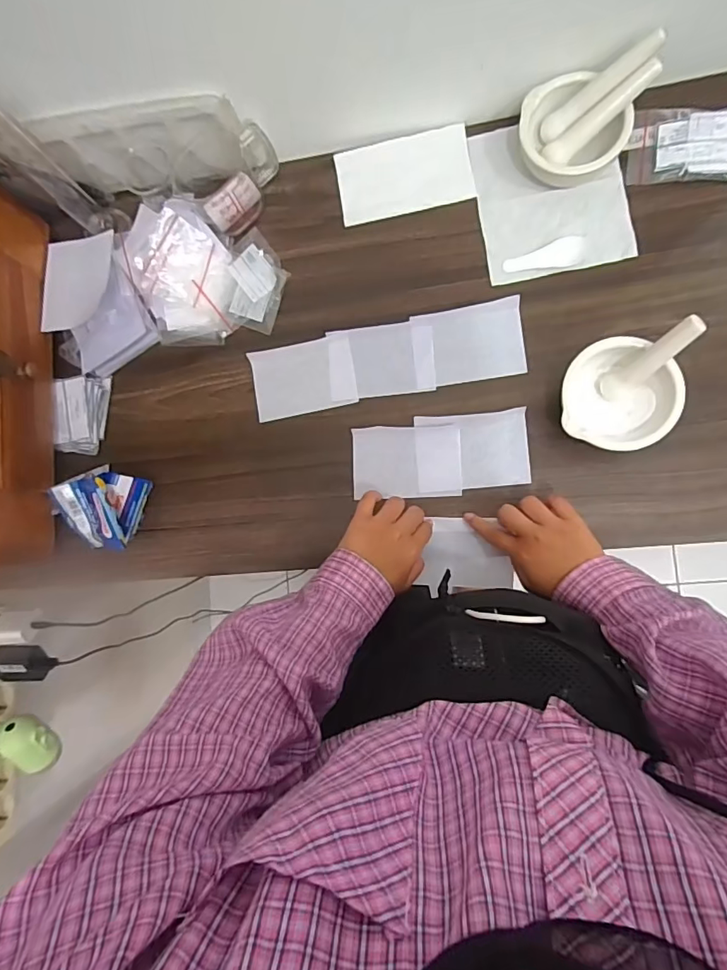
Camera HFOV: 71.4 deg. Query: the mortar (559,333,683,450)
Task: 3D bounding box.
[{"bbox_3d":[0.232,-0.081,0.467,0.095,0.051,0.094,-1,86,9],"label":"mortar"}]

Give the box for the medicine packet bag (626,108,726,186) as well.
[{"bbox_3d":[0.313,-0.329,0.488,0.100,0.017,0.068,3,87,9],"label":"medicine packet bag"}]

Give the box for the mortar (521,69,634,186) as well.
[{"bbox_3d":[0.201,-0.338,0.488,0.096,0.049,0.082,2,87,9],"label":"mortar"}]

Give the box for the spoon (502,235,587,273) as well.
[{"bbox_3d":[0.181,-0.229,0.505,0.076,0.004,0.030,-5,85,8],"label":"spoon"}]

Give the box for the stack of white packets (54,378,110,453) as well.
[{"bbox_3d":[-0.317,-0.078,0.567,0.055,0.016,0.085,3,87,9],"label":"stack of white packets"}]

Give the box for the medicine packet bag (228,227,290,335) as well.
[{"bbox_3d":[-0.119,-0.220,0.546,0.066,0.021,0.093,19,89,9],"label":"medicine packet bag"}]

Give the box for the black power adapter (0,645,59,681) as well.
[{"bbox_3d":[-0.428,0.223,0.636,0.077,0.037,0.042,-5,86,8],"label":"black power adapter"}]

